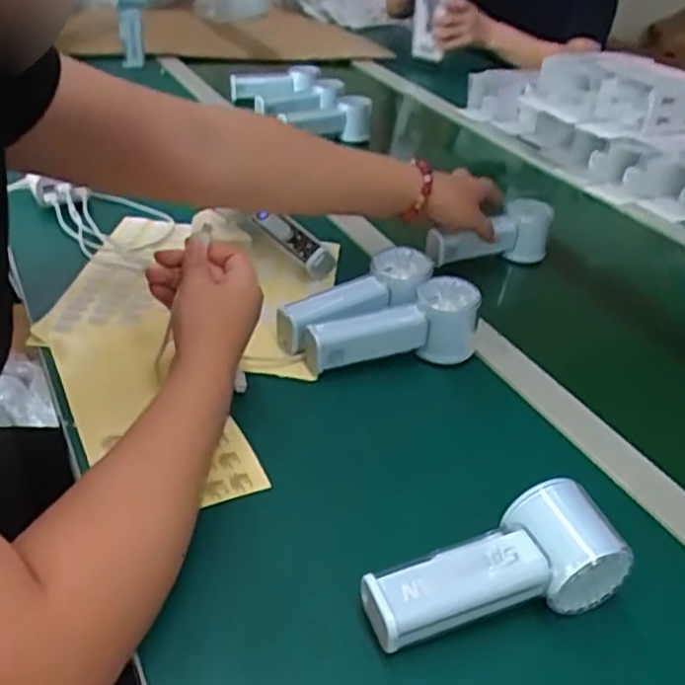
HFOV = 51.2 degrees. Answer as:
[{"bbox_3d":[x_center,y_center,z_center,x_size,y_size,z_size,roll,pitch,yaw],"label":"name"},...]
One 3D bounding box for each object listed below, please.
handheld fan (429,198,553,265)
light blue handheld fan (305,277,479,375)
[{"bbox_3d":[0.165,-0.115,0.802,0.162,0.057,0.048,-13,40,-31],"label":"handheld fan"},{"bbox_3d":[0.041,-0.012,0.613,0.151,0.064,0.050,-3,35,-18],"label":"light blue handheld fan"}]

